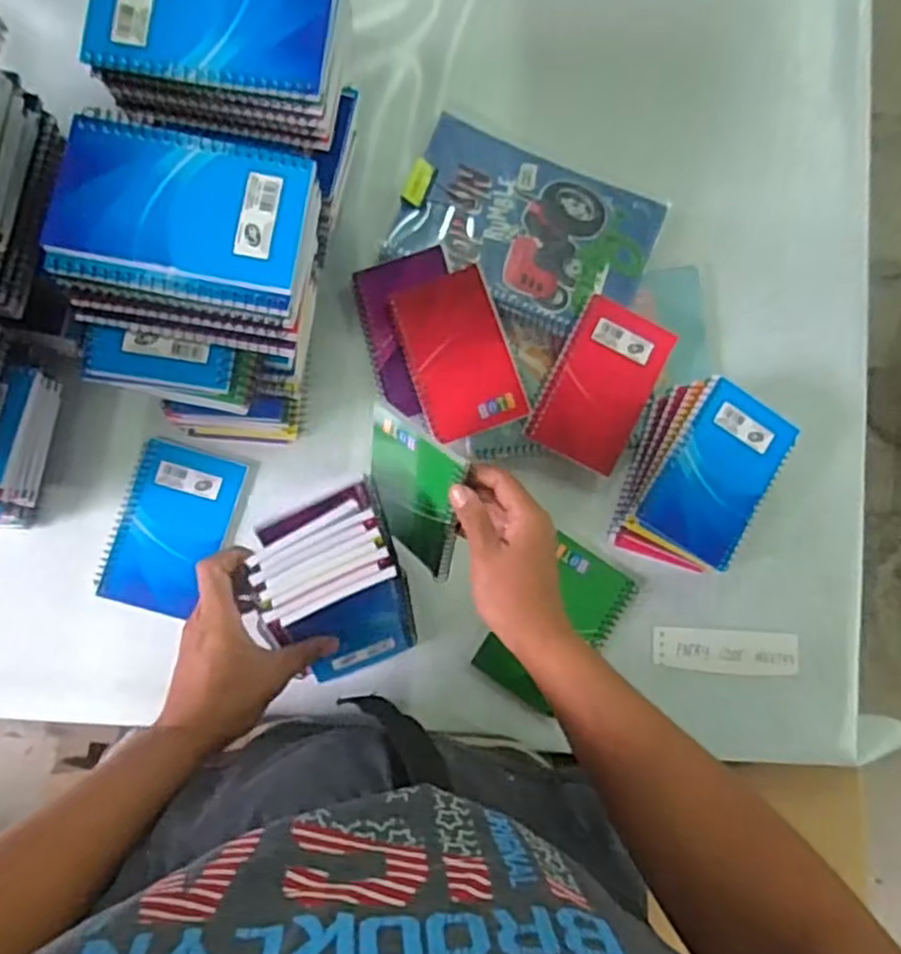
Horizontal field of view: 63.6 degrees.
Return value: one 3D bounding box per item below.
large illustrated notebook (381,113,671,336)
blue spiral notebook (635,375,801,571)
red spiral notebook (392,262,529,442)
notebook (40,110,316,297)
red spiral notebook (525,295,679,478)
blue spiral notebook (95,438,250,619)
[{"bbox_3d":[0.066,-0.213,0.625,0.211,0.013,0.150,22,75,-1],"label":"large illustrated notebook"},{"bbox_3d":[0.214,-0.002,0.579,0.088,0.011,0.129,31,91,-7],"label":"blue spiral notebook"},{"bbox_3d":[0.007,-0.100,0.594,0.081,0.007,0.130,-19,85,7],"label":"red spiral notebook"},{"bbox_3d":[-0.146,-0.151,0.397,0.131,0.015,0.086,8,83,-4],"label":"notebook"},{"bbox_3d":[0.126,-0.075,0.602,0.085,0.016,0.129,27,98,-3],"label":"red spiral notebook"},{"bbox_3d":[-0.223,0.041,0.584,0.084,0.014,0.130,19,83,-2],"label":"blue spiral notebook"}]

